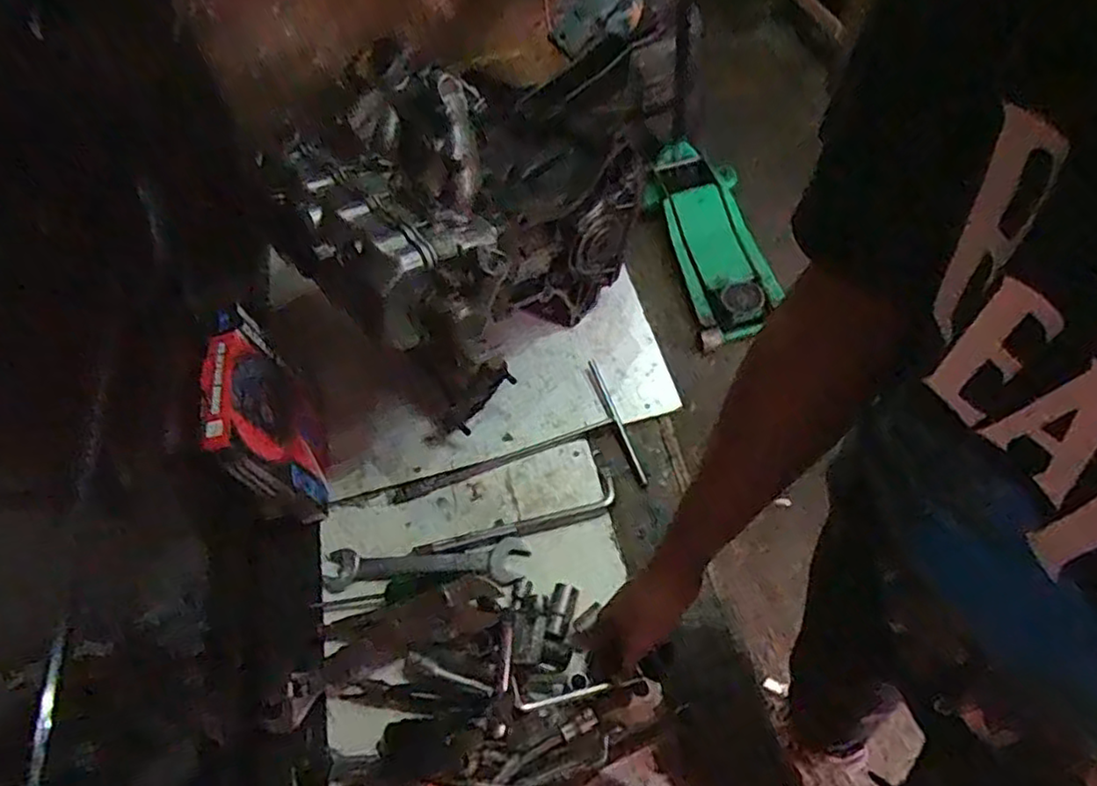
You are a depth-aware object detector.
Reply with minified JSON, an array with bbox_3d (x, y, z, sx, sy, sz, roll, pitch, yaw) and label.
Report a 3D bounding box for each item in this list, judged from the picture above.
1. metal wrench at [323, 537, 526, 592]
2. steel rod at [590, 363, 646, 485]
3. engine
[{"bbox_3d":[-0.152,0.209,0.826,0.248,0.016,0.051,-6,56,6],"label":"metal wrench"},{"bbox_3d":[0.092,0.034,0.904,0.008,0.005,0.205,-20,56,-3],"label":"steel rod"},{"bbox_3d":[-0.079,-0.233,0.920,0.305,0.348,0.501,35,67,27],"label":"engine"}]

